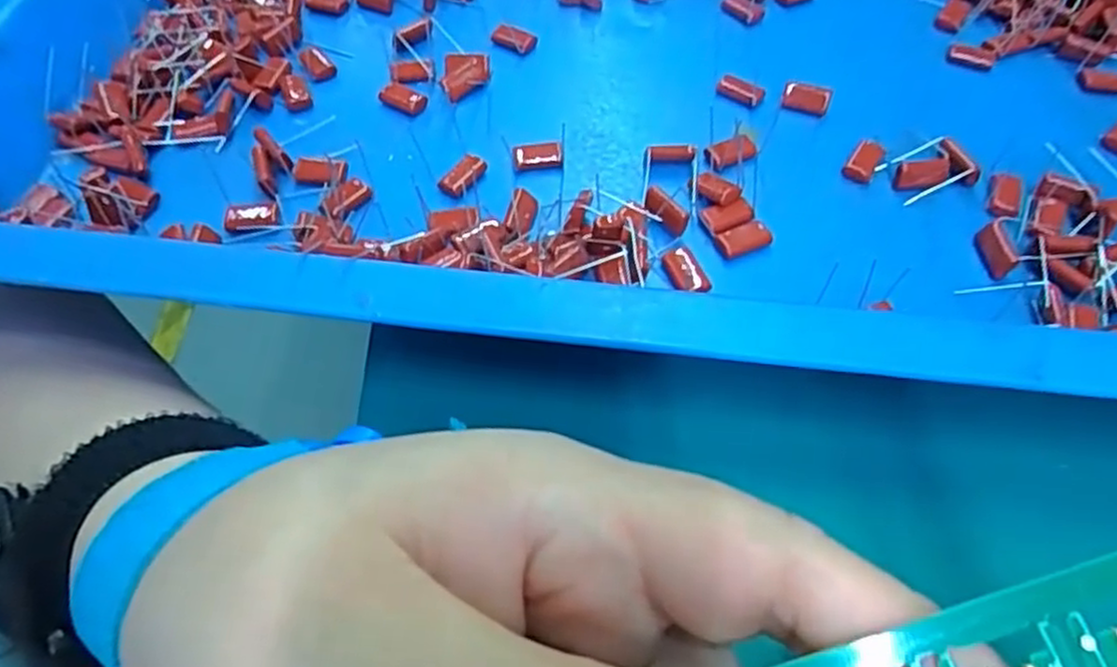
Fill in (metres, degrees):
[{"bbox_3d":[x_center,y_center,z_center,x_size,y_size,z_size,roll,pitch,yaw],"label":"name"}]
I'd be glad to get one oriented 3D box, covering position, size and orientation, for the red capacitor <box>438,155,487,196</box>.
[{"bbox_3d":[-0.030,-0.050,0.237,0.008,0.004,0.015,33,58,19],"label":"red capacitor"}]

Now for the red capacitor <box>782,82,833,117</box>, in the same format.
[{"bbox_3d":[0.085,-0.080,0.254,0.016,0.006,0.008,13,54,6],"label":"red capacitor"}]

